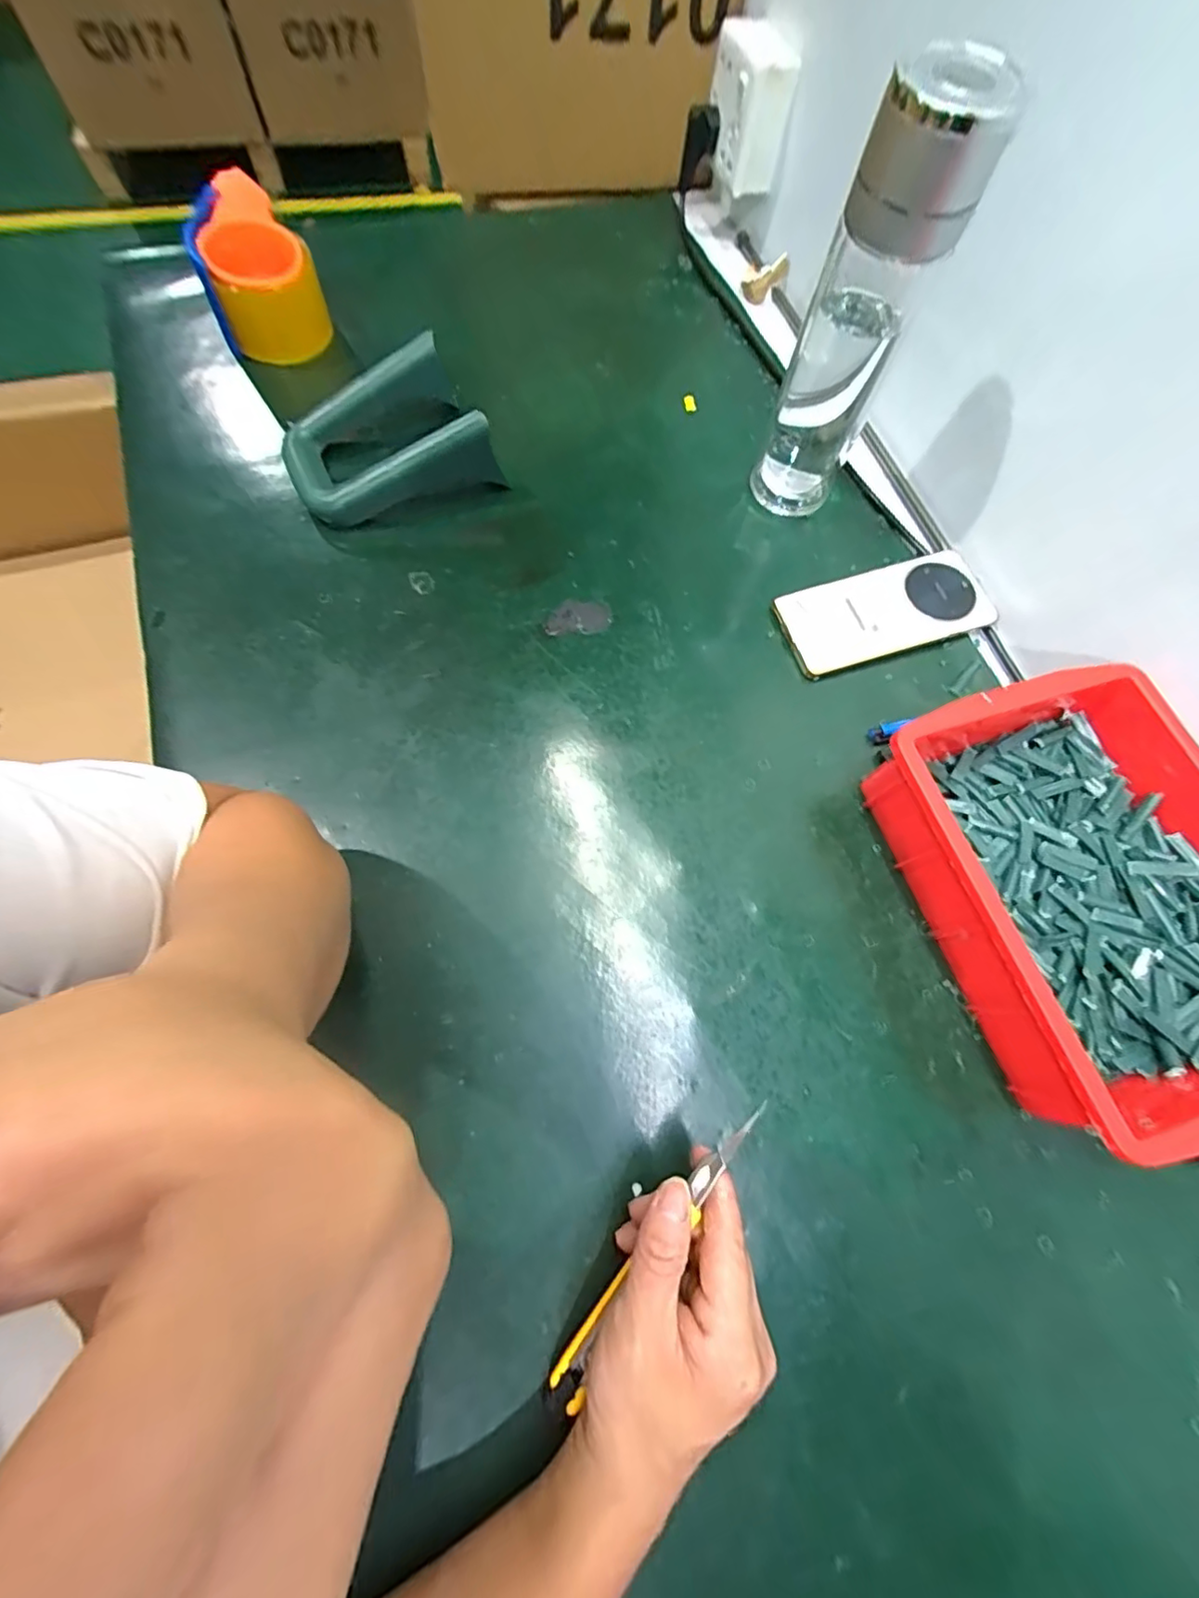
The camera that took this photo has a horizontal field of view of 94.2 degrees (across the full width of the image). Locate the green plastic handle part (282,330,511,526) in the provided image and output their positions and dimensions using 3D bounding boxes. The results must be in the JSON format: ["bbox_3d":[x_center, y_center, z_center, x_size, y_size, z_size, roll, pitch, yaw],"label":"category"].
[{"bbox_3d":[-0.175,-0.290,0.454,0.156,0.060,0.121,-24,73,-10],"label":"green plastic handle part"}]

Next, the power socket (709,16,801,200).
[{"bbox_3d":[0.143,-0.659,0.535,0.059,0.088,0.080,-7,70,-7],"label":"power socket"}]

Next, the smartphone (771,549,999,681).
[{"bbox_3d":[0.227,-0.150,0.442,0.162,0.009,0.075,-17,75,-4],"label":"smartphone"}]

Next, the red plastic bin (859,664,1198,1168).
[{"bbox_3d":[0.303,0.052,0.344,0.188,0.074,0.244,-14,71,-7],"label":"red plastic bin"}]

